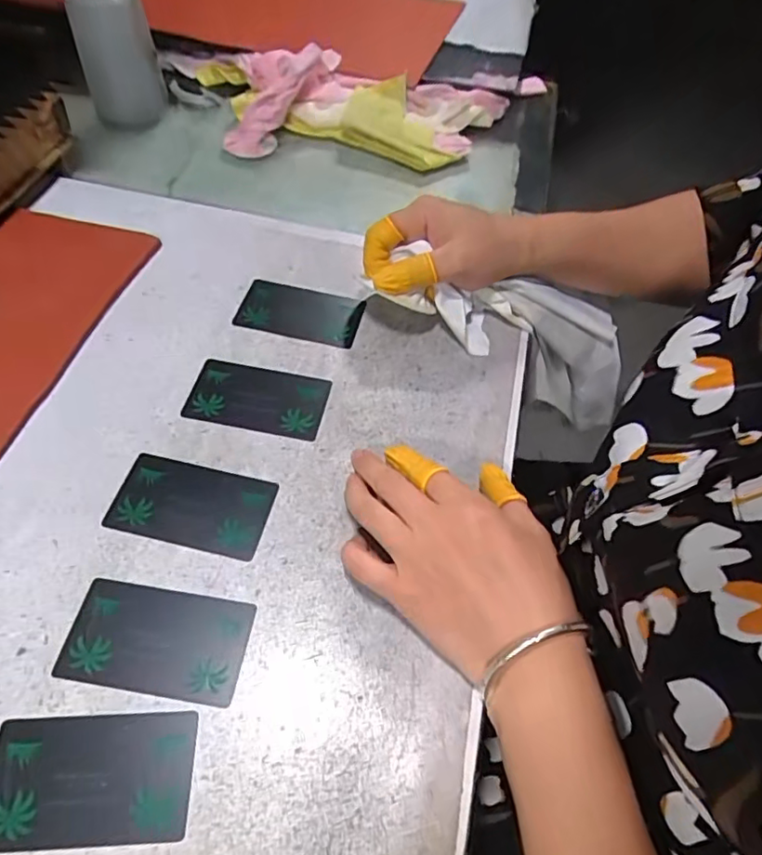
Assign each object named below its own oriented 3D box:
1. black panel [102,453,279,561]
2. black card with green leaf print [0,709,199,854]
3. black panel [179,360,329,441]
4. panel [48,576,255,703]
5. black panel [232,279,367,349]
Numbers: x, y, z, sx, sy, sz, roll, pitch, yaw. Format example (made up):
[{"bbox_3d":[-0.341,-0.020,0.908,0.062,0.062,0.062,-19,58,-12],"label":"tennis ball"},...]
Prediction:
[{"bbox_3d":[-0.106,0.043,0.330,0.085,0.004,0.050,13,55,5],"label":"black panel"},{"bbox_3d":[-0.126,0.151,0.252,0.086,0.004,0.049,-1,55,-4],"label":"black card with green leaf print"},{"bbox_3d":[-0.078,-0.021,0.374,0.086,0.004,0.052,10,55,4],"label":"black panel"},{"bbox_3d":[-0.109,0.103,0.286,0.086,0.004,0.049,8,55,2],"label":"panel"},{"bbox_3d":[-0.056,-0.083,0.414,0.084,0.005,0.052,11,53,5],"label":"black panel"}]

